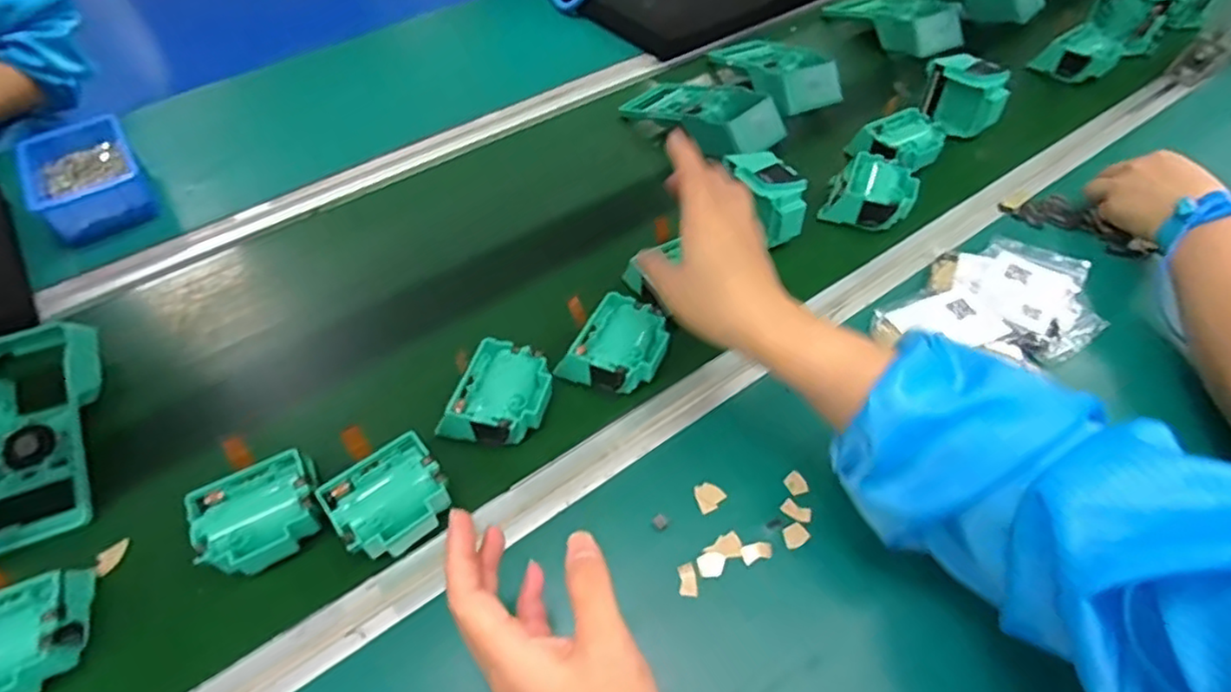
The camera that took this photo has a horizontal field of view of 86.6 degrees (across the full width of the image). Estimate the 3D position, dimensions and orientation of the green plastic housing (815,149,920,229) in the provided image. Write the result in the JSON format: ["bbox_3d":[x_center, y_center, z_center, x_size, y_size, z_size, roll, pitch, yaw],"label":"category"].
[{"bbox_3d":[0.257,-0.151,0.648,0.081,0.038,0.081,21,53,14],"label":"green plastic housing"}]

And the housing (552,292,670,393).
[{"bbox_3d":[0.002,-0.001,0.531,0.076,0.033,0.075,21,53,15],"label":"housing"}]

